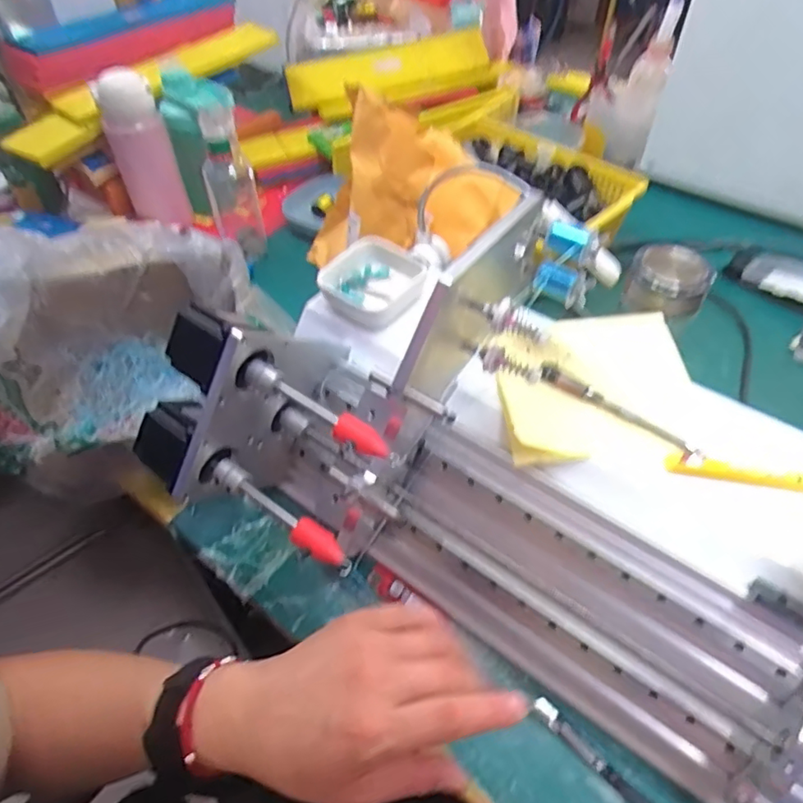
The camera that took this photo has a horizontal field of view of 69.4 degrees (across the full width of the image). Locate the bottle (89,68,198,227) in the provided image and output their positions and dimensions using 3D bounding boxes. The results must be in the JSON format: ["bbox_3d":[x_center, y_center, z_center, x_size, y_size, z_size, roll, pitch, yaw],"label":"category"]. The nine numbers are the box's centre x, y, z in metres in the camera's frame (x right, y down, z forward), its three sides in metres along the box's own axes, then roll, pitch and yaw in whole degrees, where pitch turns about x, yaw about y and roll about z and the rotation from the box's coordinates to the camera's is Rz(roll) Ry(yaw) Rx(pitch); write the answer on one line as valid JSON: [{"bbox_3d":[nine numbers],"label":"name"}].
[{"bbox_3d":[-0.370,-0.355,0.831,0.075,0.204,0.089,-28,54,-22],"label":"bottle"}]

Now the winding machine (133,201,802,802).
[{"bbox_3d":[0.190,0.137,0.380,0.785,0.204,0.295,30,56,24],"label":"winding machine"}]

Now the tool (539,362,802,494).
[{"bbox_3d":[0.197,0.028,0.434,0.207,0.016,0.043,25,54,21],"label":"tool"}]

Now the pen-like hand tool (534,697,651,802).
[{"bbox_3d":[0.154,0.268,0.408,0.012,0.009,0.144,-36,57,-26],"label":"pen-like hand tool"}]

